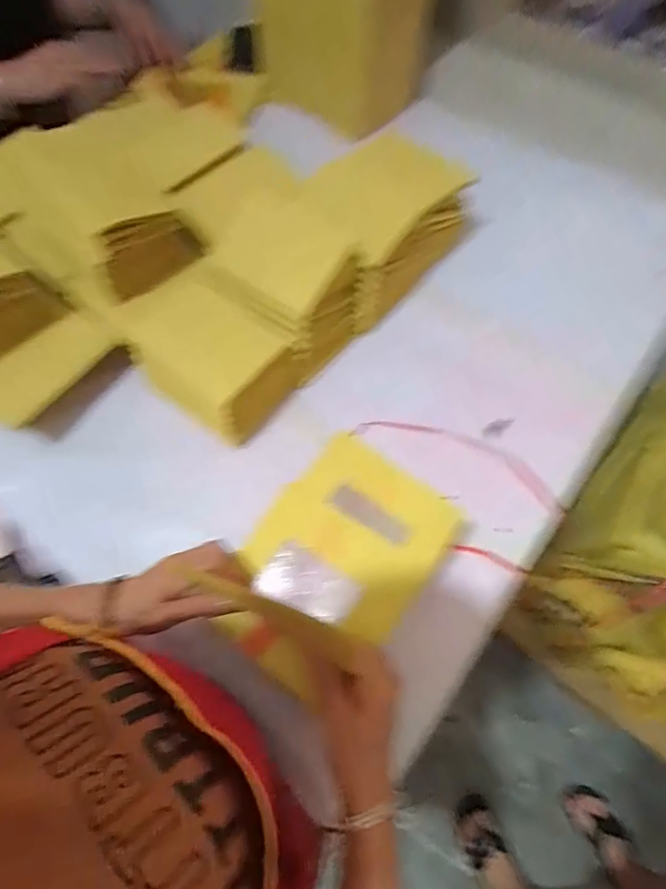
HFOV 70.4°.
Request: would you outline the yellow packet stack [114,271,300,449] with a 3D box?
[{"bbox_3d":[-0.150,-0.112,0.583,0.206,0.110,0.149,40,72,17],"label":"yellow packet stack"}]

